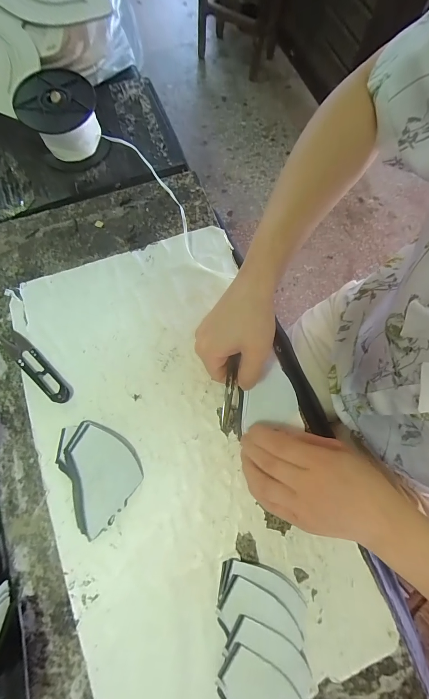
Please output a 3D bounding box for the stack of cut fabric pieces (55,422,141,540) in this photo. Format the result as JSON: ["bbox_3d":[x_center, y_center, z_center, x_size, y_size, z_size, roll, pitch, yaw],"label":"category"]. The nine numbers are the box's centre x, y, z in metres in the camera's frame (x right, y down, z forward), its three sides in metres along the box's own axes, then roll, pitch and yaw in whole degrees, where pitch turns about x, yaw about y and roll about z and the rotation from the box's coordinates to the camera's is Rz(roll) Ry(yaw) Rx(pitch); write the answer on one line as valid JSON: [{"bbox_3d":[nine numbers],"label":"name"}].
[{"bbox_3d":[-0.110,0.113,0.283,0.067,0.012,0.097,-28,77,-10],"label":"stack of cut fabric pieces"}]

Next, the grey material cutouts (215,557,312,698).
[{"bbox_3d":[0.040,0.263,0.242,0.072,0.011,0.151,2,74,-2],"label":"grey material cutouts"}]

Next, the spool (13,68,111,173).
[{"bbox_3d":[-0.192,-0.295,0.383,0.090,0.058,0.094,1,74,-2],"label":"spool"}]

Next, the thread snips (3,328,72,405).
[{"bbox_3d":[-0.189,0.017,0.313,0.100,0.007,0.023,41,76,9],"label":"thread snips"}]

